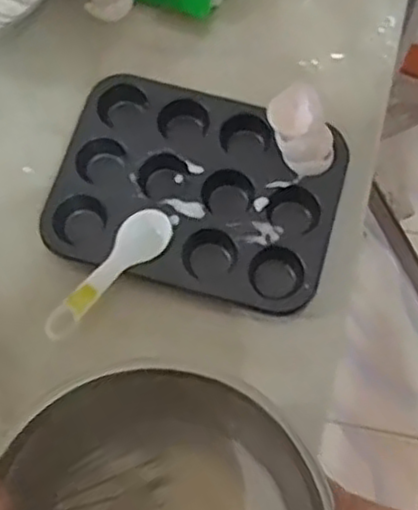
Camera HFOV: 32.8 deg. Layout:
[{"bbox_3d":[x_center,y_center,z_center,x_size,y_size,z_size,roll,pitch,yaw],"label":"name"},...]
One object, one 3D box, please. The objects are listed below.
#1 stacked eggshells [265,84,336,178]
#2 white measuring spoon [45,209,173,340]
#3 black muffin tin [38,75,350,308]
[{"bbox_3d":[0.084,-0.110,0.632,0.047,0.048,0.072,-35,75,-12],"label":"stacked eggshells"},{"bbox_3d":[-0.086,0.017,0.617,0.043,0.011,0.140,37,75,11],"label":"white measuring spoon"},{"bbox_3d":[-0.013,-0.059,0.651,0.251,0.030,0.185,15,72,4],"label":"black muffin tin"}]

